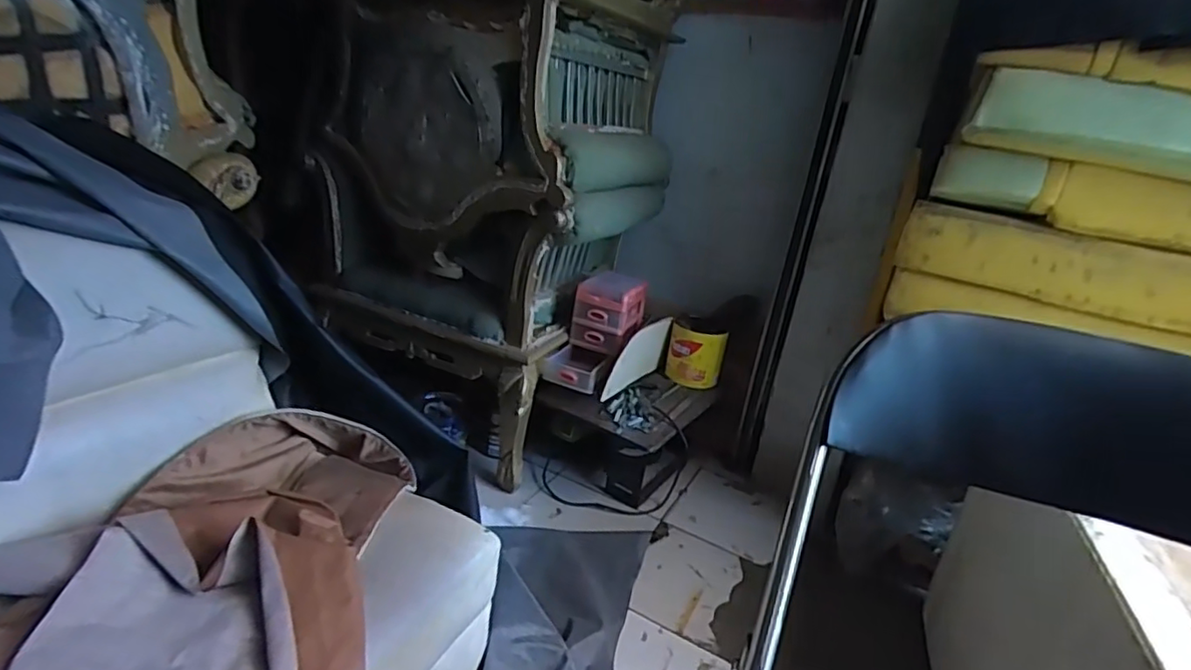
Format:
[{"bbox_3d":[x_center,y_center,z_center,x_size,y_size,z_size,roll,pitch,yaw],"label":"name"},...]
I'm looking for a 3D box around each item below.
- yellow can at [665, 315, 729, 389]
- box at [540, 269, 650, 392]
[{"bbox_3d":[0.275,0.049,1.648,0.147,0.154,0.138,7,21,-3],"label":"yellow can"},{"bbox_3d":[0.008,-0.003,1.490,0.162,0.236,0.297,14,21,16],"label":"box"}]

